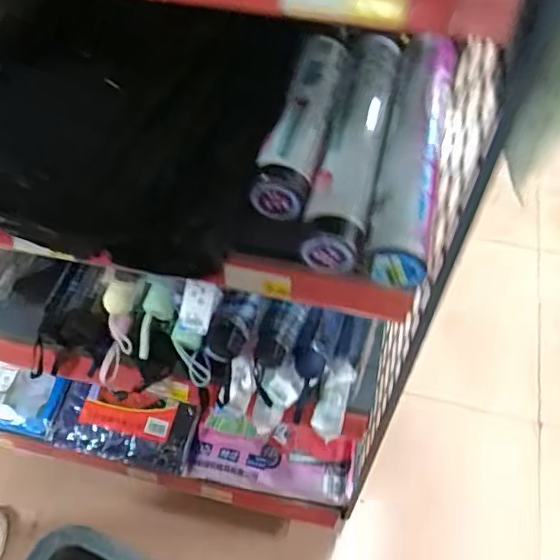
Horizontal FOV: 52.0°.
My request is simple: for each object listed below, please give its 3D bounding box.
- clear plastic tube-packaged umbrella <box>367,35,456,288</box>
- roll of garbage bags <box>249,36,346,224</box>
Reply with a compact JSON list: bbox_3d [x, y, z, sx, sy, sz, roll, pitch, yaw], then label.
[{"bbox_3d":[0.117,-0.114,0.505,0.050,0.050,0.257,12,56,8],"label":"clear plastic tube-packaged umbrella"},{"bbox_3d":[0.024,-0.147,0.532,0.047,0.047,0.200,12,57,9],"label":"roll of garbage bags"}]

